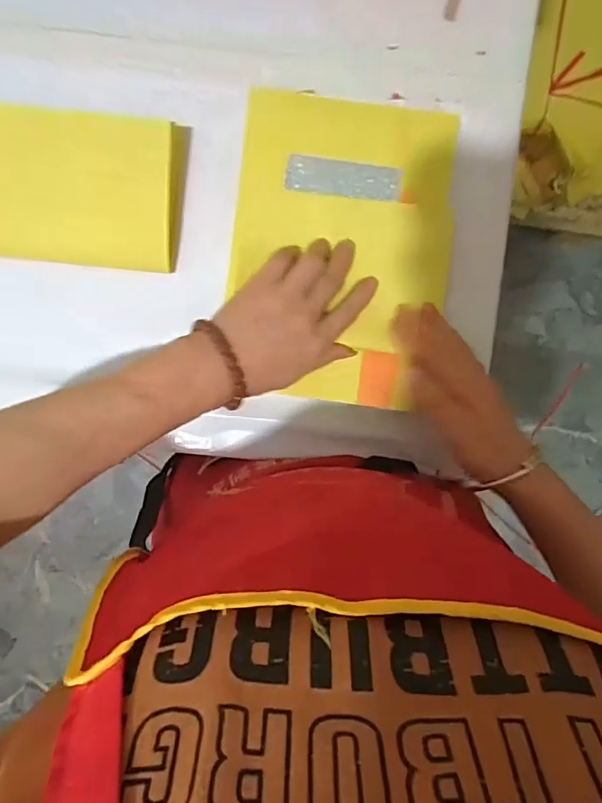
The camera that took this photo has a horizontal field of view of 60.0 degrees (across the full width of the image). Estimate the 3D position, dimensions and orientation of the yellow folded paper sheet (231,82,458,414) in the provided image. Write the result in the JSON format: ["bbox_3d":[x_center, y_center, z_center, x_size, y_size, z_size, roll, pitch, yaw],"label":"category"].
[{"bbox_3d":[0.031,-0.115,0.402,0.165,0.019,0.226,7,95,-1],"label":"yellow folded paper sheet"}]

